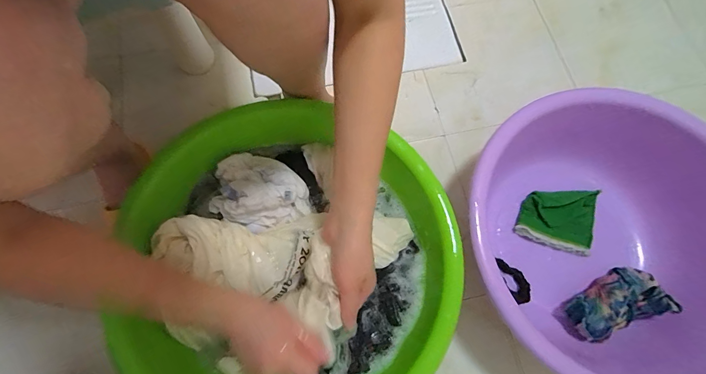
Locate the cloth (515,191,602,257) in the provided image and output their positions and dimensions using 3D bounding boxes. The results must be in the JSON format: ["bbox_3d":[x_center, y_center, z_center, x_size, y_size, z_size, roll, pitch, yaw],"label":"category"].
[{"bbox_3d":[0.365,0.050,0.618,0.132,0.017,0.119,16,72,3],"label":"cloth"}]

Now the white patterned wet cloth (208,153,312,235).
[{"bbox_3d":[-0.140,0.011,0.517,0.150,0.062,0.120,26,73,6],"label":"white patterned wet cloth"}]

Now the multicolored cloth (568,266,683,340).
[{"bbox_3d":[0.417,0.182,0.547,0.154,0.050,0.080,-27,75,-11],"label":"multicolored cloth"}]

